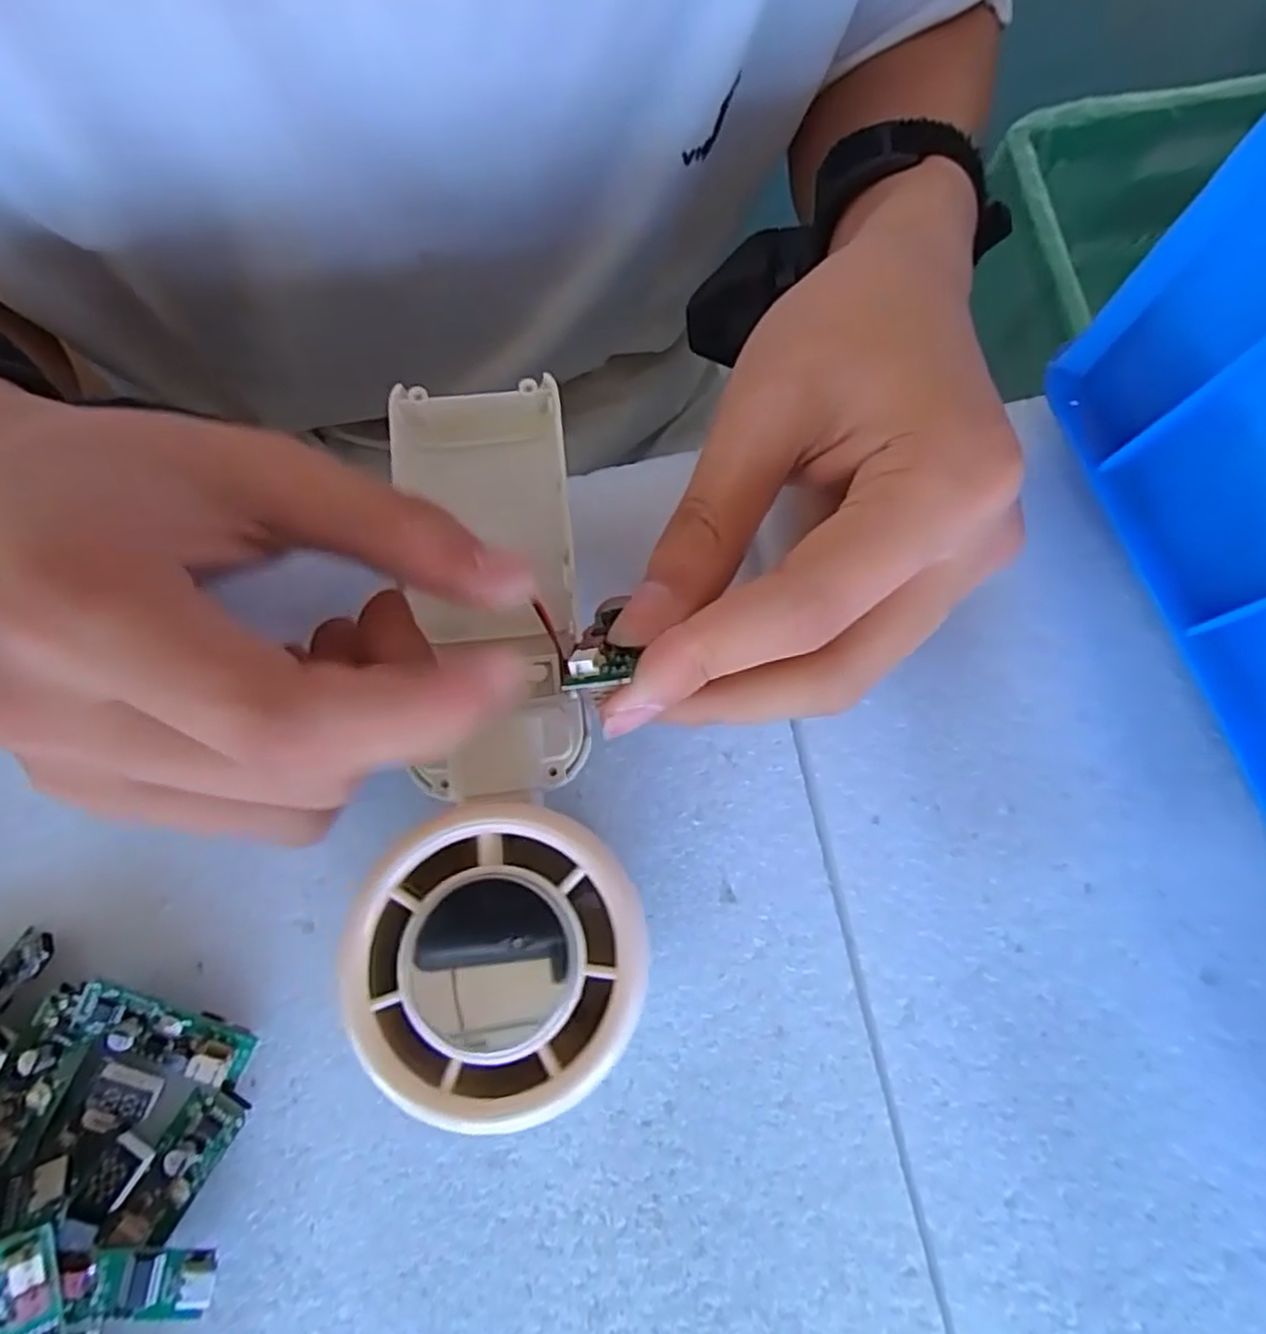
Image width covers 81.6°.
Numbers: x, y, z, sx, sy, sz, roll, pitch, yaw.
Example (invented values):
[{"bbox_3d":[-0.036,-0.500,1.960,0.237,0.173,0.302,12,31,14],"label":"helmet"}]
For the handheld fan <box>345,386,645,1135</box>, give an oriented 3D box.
[{"bbox_3d":[-0.028,0.003,0.161,0.049,0.027,0.160,-3,60,-1],"label":"handheld fan"}]

